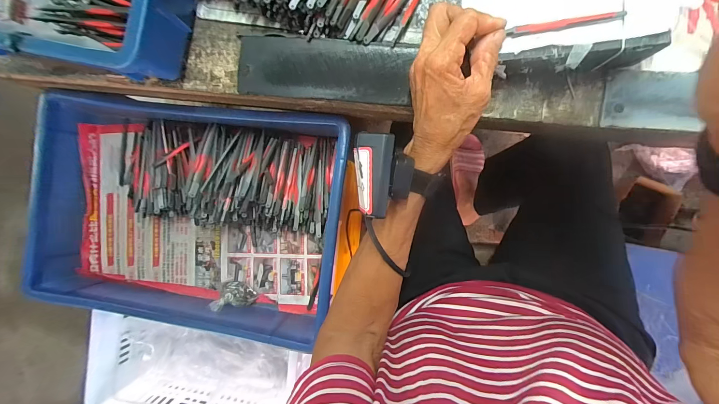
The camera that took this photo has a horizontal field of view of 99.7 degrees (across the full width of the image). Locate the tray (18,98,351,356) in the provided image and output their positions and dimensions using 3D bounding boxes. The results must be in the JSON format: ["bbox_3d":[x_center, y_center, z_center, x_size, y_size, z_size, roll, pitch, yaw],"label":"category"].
[{"bbox_3d":[-0.231,0.013,0.417,0.419,0.080,0.277,7,92,7],"label":"tray"}]

